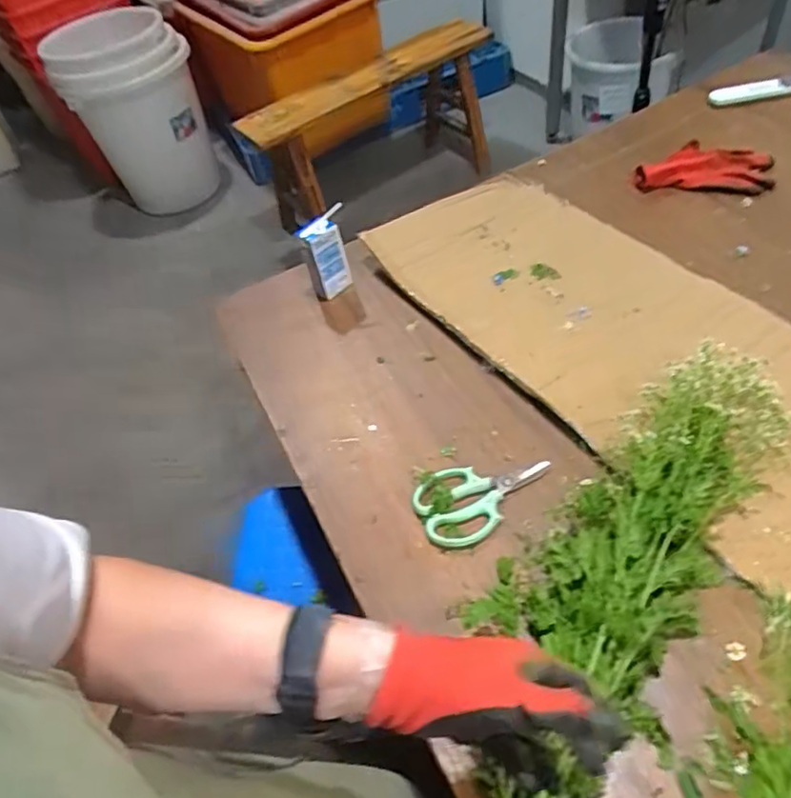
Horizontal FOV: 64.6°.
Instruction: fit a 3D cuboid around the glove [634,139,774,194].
[{"bbox_3d":[0.518,-0.386,1.047,0.212,0.030,0.130,8,52,18],"label":"glove"}]

